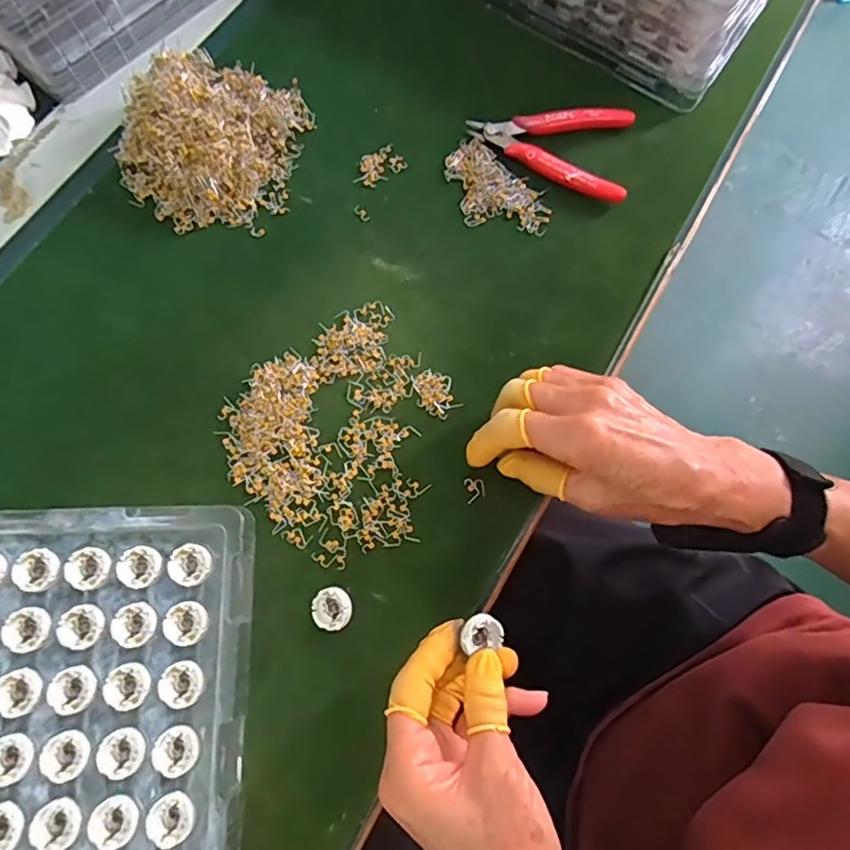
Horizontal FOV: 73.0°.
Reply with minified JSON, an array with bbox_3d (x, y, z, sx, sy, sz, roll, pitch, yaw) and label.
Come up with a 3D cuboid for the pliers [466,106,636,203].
[{"bbox_3d":[0.100,-0.219,0.430,0.122,0.009,0.077,23,73,6],"label":"pliers"}]

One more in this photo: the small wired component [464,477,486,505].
[{"bbox_3d":[0.031,0.040,0.356,0.012,0.004,0.015,-14,73,-6],"label":"small wired component"}]

